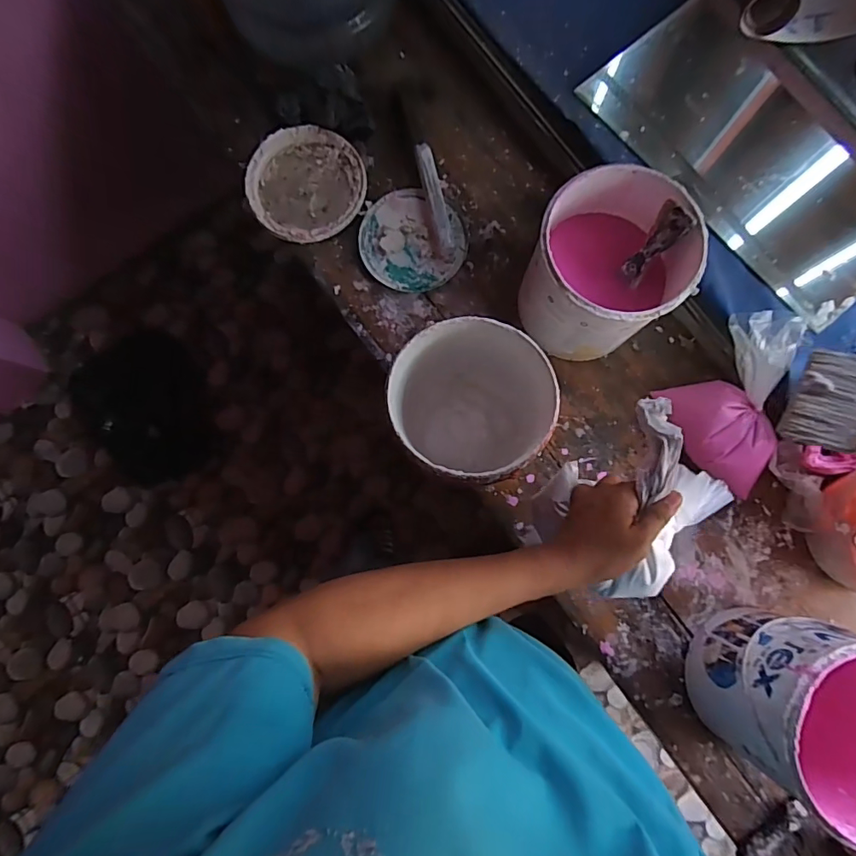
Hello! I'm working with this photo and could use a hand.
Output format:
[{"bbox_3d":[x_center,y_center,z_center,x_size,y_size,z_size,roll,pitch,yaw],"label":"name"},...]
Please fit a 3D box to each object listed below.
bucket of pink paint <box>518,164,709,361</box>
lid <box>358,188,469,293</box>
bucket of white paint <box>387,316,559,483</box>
[{"bbox_3d":[0.217,-0.194,0.608,0.174,0.179,0.175,0,83,2],"label":"bucket of pink paint"},{"bbox_3d":[-0.024,-0.277,0.712,0.156,0.012,0.149,0,83,2],"label":"lid"},{"bbox_3d":[0.056,-0.022,0.584,0.180,0.179,0.168,0,83,2],"label":"bucket of white paint"}]

